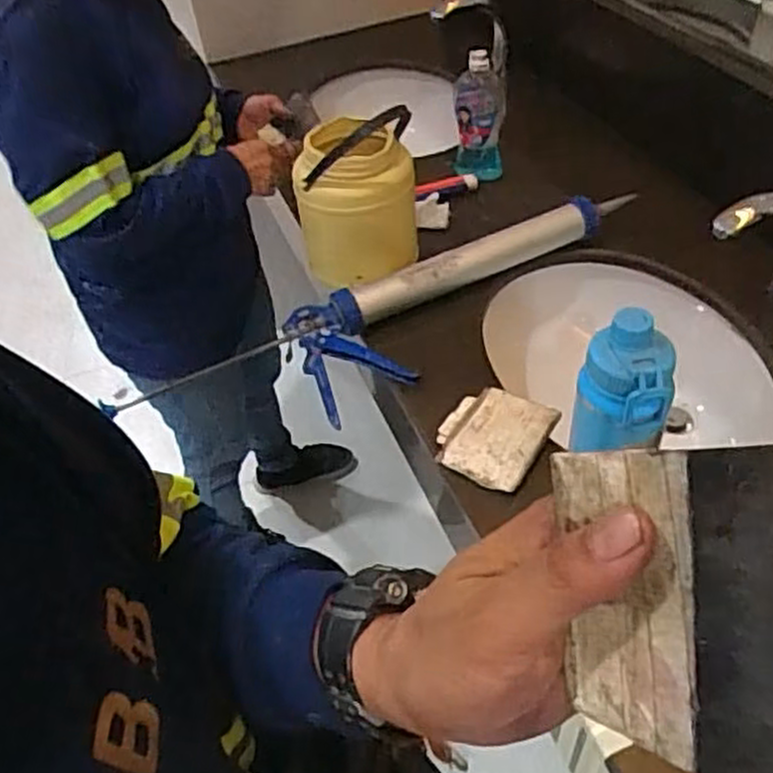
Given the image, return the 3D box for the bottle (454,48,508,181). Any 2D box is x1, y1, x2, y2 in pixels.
[{"bbox_3d":[0.149,-0.424,1.198,0.077,0.192,0.064,5,47,10],"label":"bottle"}]

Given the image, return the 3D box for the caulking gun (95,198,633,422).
[{"bbox_3d":[0.104,-0.128,1.028,0.627,0.086,0.164,-25,49,-18],"label":"caulking gun"}]

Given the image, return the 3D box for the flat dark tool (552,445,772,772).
[{"bbox_3d":[0.086,0.065,0.194,0.011,0.105,0.095,-12,8,-40],"label":"flat dark tool"}]

